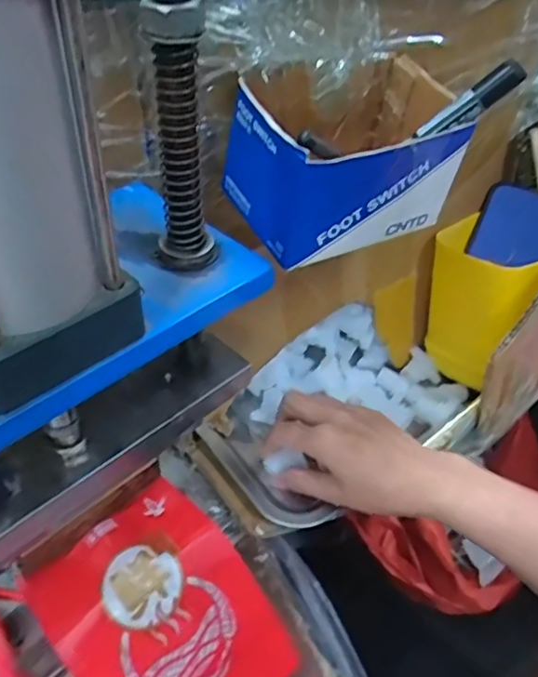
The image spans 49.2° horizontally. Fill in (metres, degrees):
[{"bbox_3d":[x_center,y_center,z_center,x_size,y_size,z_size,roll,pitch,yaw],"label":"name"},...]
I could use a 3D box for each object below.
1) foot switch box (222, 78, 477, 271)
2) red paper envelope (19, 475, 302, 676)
[{"bbox_3d":[0.044,-0.103,0.349,0.119,0.073,0.089,-22,50,-25],"label":"foot switch box"},{"bbox_3d":[-0.063,0.183,0.372,0.116,0.030,0.153,-34,88,-31],"label":"red paper envelope"}]

